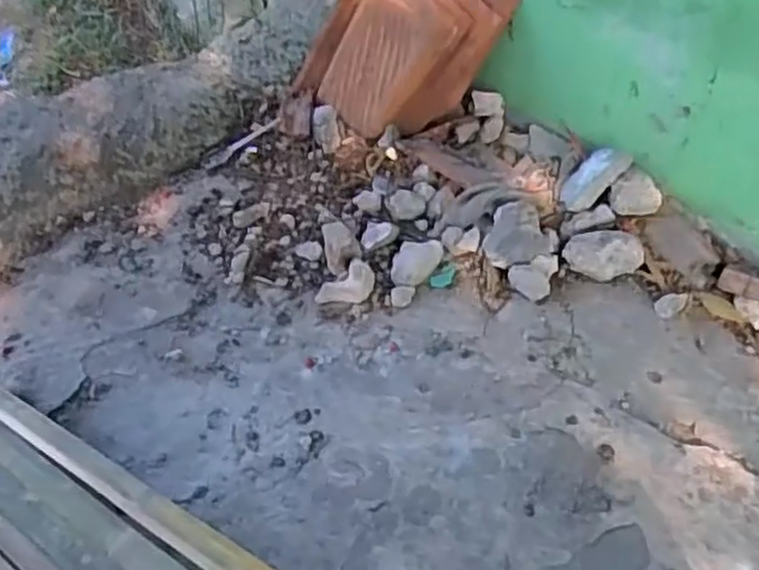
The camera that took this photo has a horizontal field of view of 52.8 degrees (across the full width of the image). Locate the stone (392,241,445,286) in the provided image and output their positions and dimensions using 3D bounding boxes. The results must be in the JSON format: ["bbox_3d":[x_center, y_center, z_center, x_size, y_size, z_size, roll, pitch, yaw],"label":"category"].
[{"bbox_3d":[0.051,-0.030,1.059,0.068,0.039,0.071,5,43,12],"label":"stone"}]

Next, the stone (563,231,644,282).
[{"bbox_3d":[0.306,-0.042,1.046,0.106,0.051,0.065,1,42,7],"label":"stone"}]

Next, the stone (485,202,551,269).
[{"bbox_3d":[0.192,-0.066,1.065,0.090,0.058,0.086,3,43,10],"label":"stone"}]

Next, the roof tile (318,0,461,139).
[{"bbox_3d":[0.004,-0.373,1.241,0.165,0.238,0.023,45,24,22],"label":"roof tile"}]

